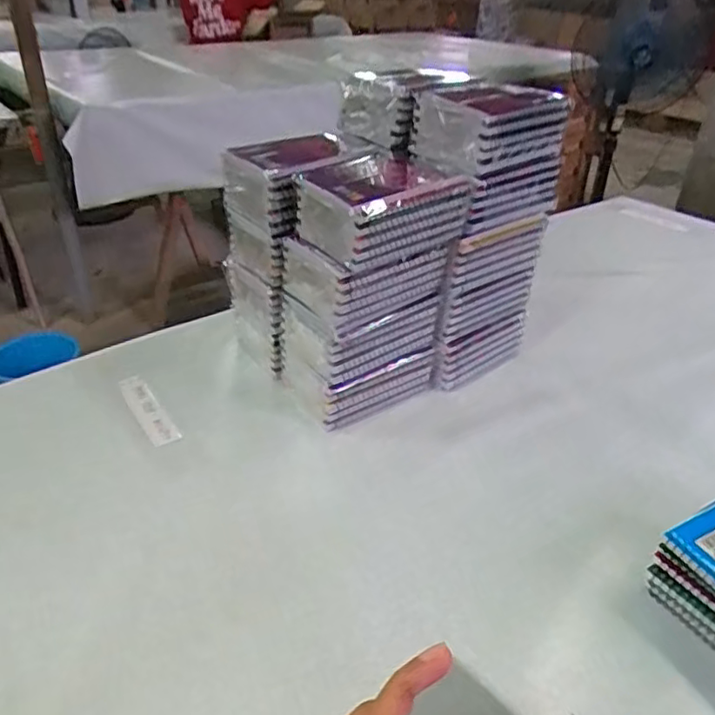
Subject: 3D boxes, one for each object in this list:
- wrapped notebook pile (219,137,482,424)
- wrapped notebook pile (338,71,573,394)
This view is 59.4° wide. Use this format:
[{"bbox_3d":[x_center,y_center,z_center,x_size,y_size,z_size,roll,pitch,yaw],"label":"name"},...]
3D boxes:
[{"bbox_3d":[-0.014,-0.081,0.642,0.163,0.229,0.216,-20,39,-31],"label":"wrapped notebook pile"},{"bbox_3d":[0.090,-0.143,0.692,0.144,0.284,0.195,-23,40,-34],"label":"wrapped notebook pile"}]

